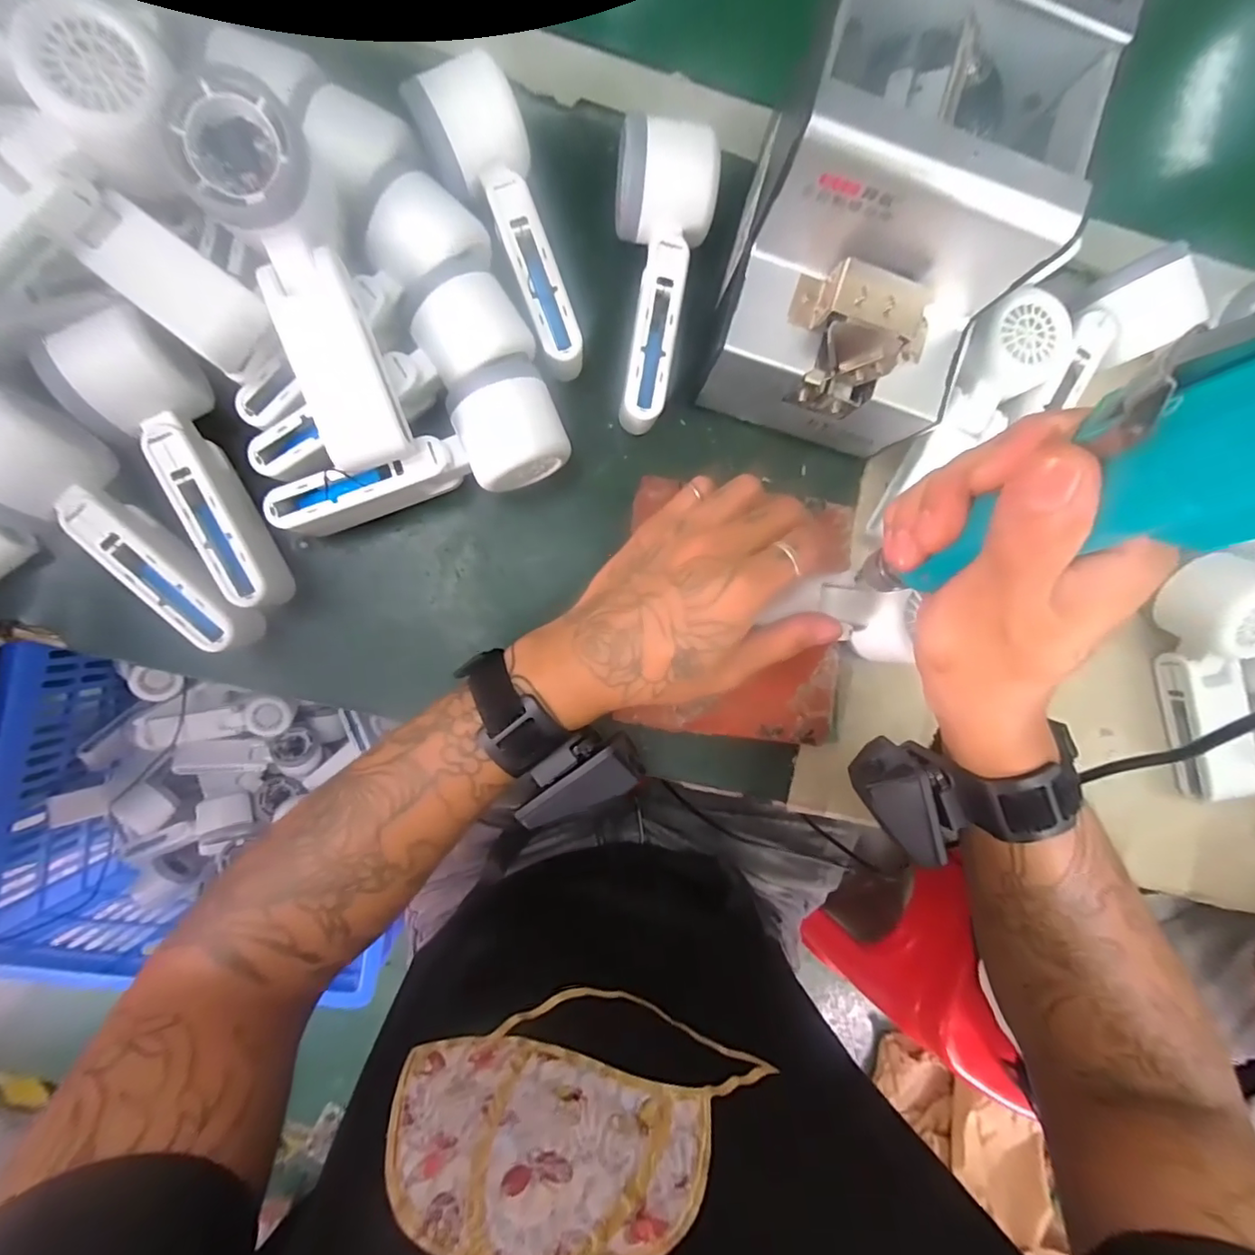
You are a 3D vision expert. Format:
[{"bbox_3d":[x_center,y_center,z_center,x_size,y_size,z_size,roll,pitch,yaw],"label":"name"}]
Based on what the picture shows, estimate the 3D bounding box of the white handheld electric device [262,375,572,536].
[{"bbox_3d":[-0.118,-0.098,0.316,0.164,0.053,0.060,-16,91,-6],"label":"white handheld electric device"}]

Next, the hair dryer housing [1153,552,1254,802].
[{"bbox_3d":[0.400,0.033,0.365,0.055,0.053,0.160,-13,103,-6],"label":"hair dryer housing"}]

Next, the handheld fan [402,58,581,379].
[{"bbox_3d":[-0.068,-0.222,0.312,0.057,0.053,0.151,-19,92,-5],"label":"handheld fan"}]

